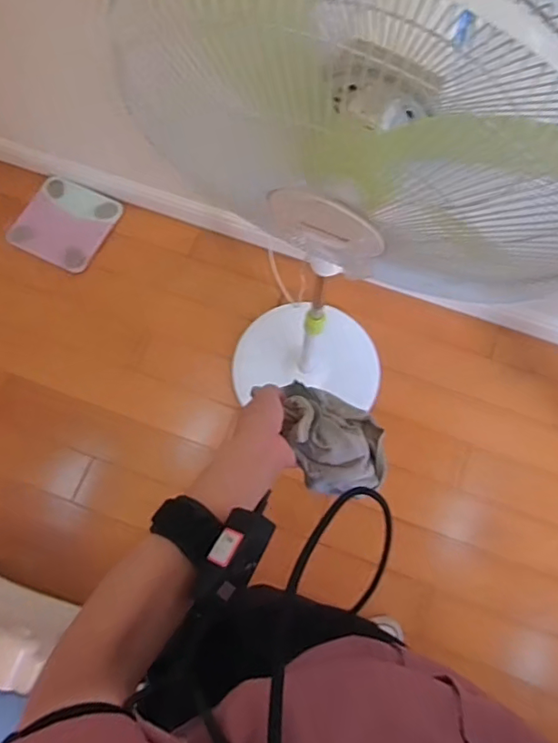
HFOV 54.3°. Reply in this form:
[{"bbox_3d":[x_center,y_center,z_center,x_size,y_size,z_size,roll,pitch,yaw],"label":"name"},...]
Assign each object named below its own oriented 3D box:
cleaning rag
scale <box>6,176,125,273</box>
[{"bbox_3d":[0.053,0.063,0.542,0.092,0.079,0.127,-37,79,-7],"label":"cleaning rag"},{"bbox_3d":[-0.642,-0.454,1.630,0.274,0.030,0.260,28,74,9],"label":"scale"}]

